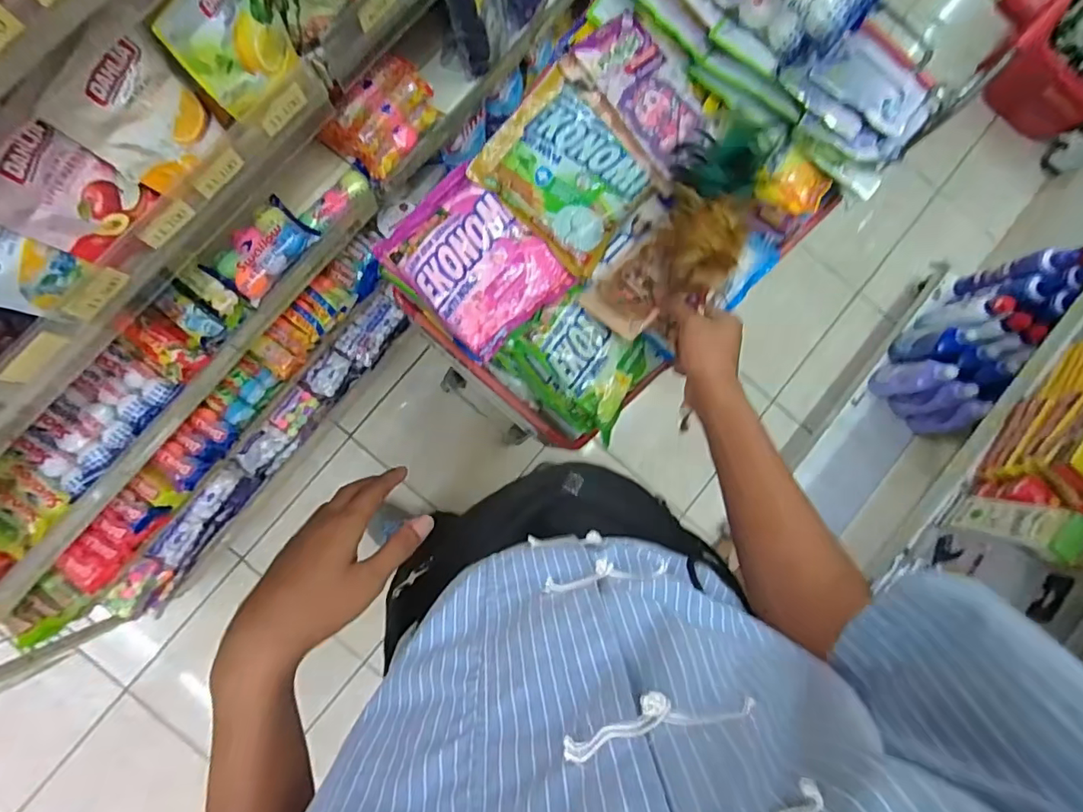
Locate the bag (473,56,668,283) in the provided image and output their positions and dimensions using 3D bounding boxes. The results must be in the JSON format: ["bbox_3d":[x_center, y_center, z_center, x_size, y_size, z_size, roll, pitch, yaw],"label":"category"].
[{"bbox_3d":[0.033,-0.262,0.596,0.176,0.030,0.156,44,84,0],"label":"bag"}]

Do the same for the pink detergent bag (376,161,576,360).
[{"bbox_3d":[-0.075,-0.157,0.593,0.182,0.029,0.138,44,84,0],"label":"pink detergent bag"}]

